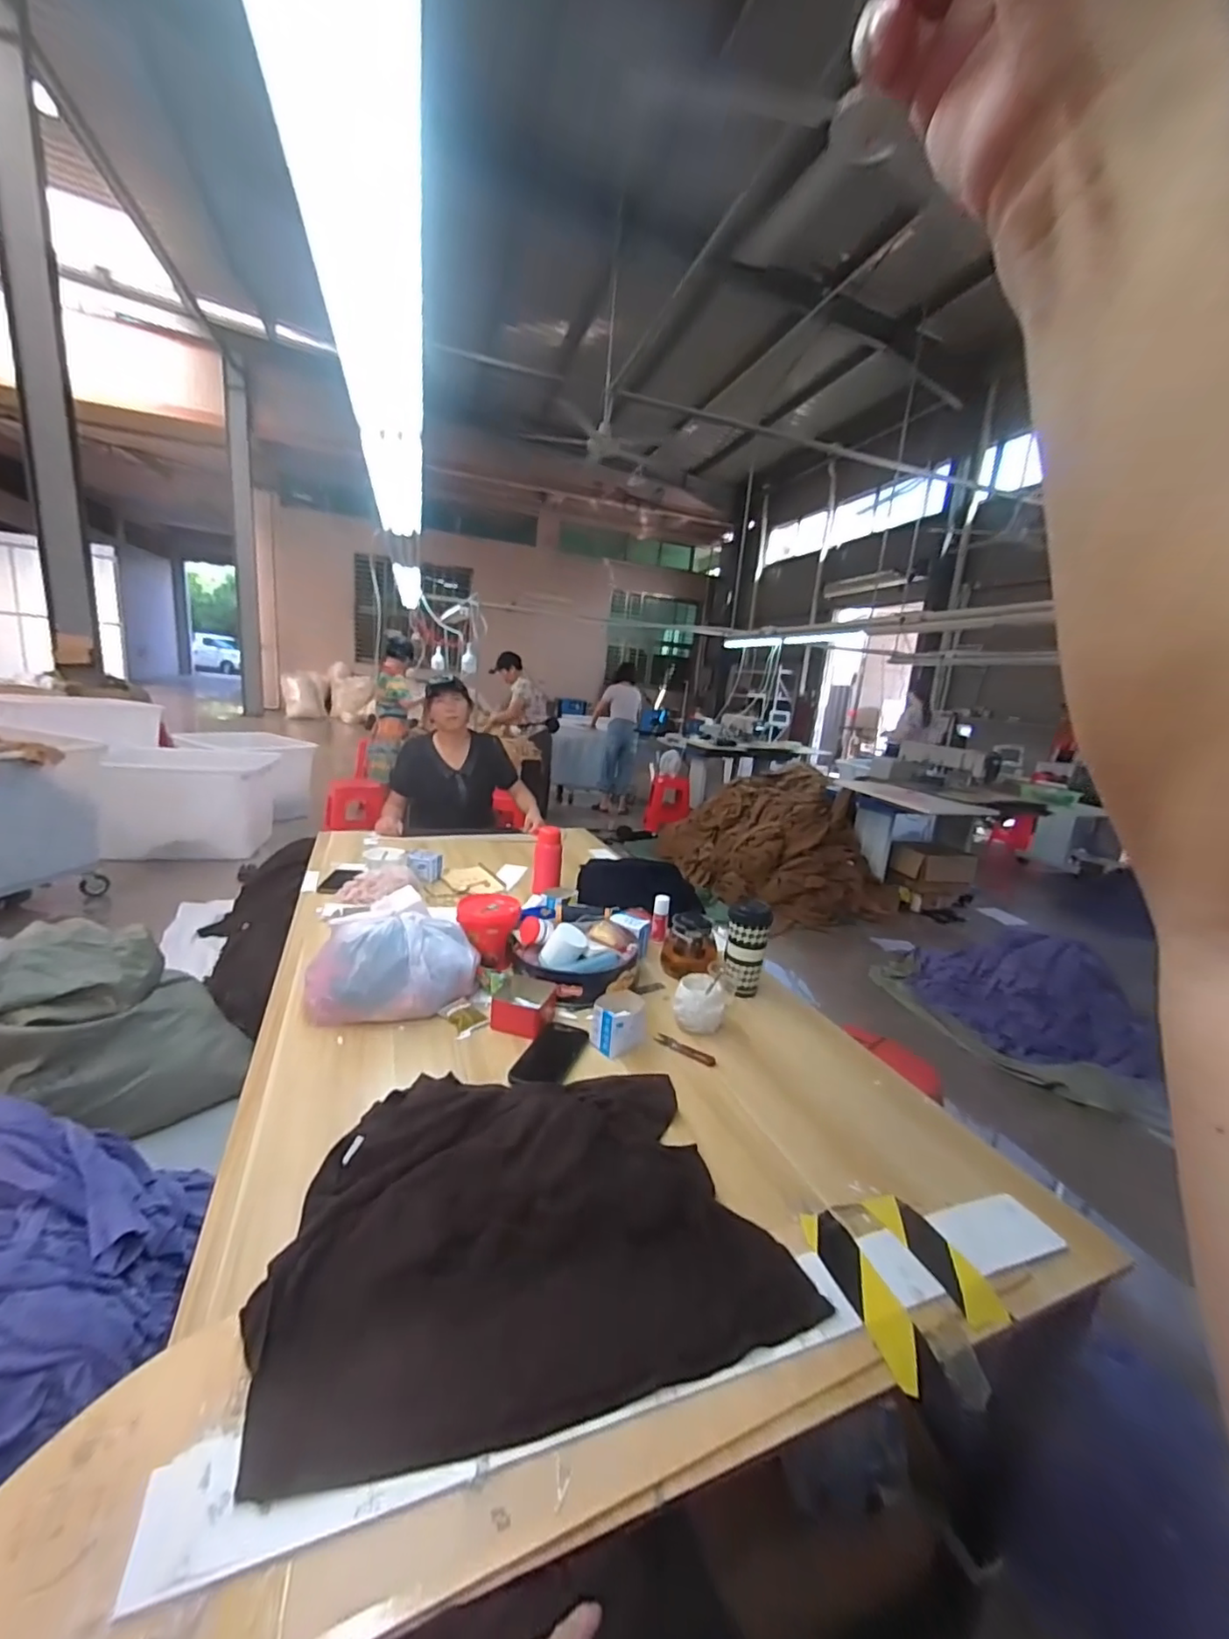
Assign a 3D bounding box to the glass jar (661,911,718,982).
[{"bbox_3d":[0.161,0.274,1.271,0.114,0.116,0.129,8,13,11],"label":"glass jar"}]

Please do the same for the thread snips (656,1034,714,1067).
[{"bbox_3d":[0.122,0.402,1.025,0.112,0.006,0.025,12,16,30],"label":"thread snips"}]

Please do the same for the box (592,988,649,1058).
[{"bbox_3d":[0.003,0.349,1.014,0.081,0.070,0.077,-5,17,-37],"label":"box"}]

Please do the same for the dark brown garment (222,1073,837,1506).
[{"bbox_3d":[-0.096,0.424,0.673,0.518,0.072,0.408,-1,14,-21],"label":"dark brown garment"}]

